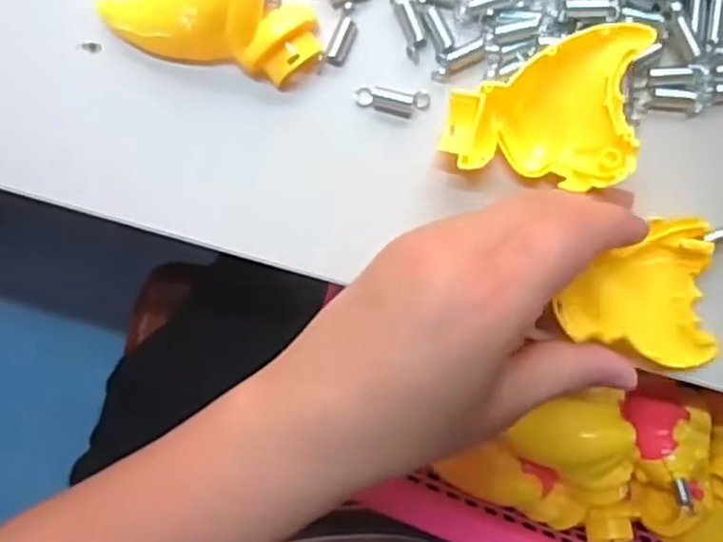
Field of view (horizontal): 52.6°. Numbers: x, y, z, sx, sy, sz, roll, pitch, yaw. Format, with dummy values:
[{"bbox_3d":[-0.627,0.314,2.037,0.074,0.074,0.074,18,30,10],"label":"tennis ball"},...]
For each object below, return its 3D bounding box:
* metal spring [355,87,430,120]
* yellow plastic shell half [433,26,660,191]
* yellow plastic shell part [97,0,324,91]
[{"bbox_3d":[0.012,-0.065,0.279,0.028,0.007,0.010,3,94,-1],"label":"metal spring"},{"bbox_3d":[0.066,-0.063,0.265,0.062,0.031,0.057,11,94,-1],"label":"yellow plastic shell half"},{"bbox_3d":[-0.054,-0.091,0.268,0.056,0.025,0.065,-43,93,2],"label":"yellow plastic shell part"}]

